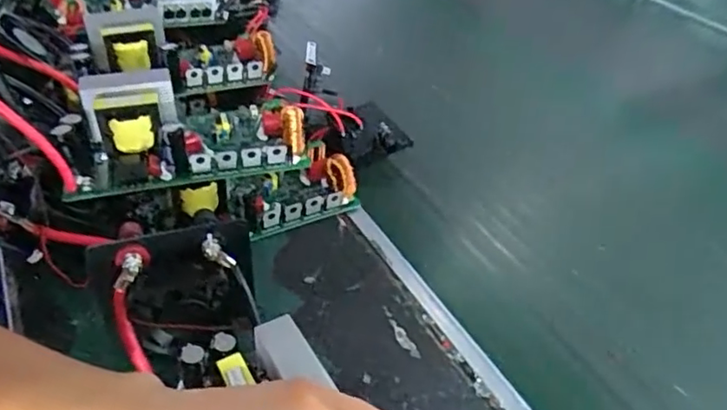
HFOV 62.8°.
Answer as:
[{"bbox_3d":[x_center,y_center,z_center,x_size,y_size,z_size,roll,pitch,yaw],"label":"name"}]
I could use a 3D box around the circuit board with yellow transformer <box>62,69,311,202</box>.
[{"bbox_3d":[-0.145,-0.065,0.490,0.179,0.059,0.100,-8,40,-16],"label":"circuit board with yellow transformer"}]

